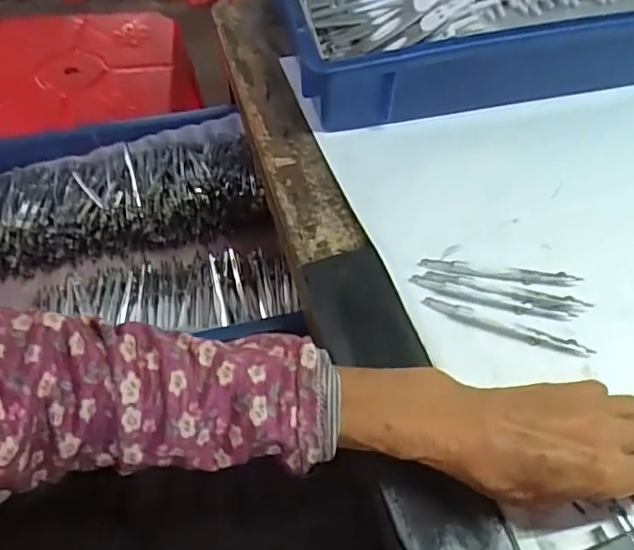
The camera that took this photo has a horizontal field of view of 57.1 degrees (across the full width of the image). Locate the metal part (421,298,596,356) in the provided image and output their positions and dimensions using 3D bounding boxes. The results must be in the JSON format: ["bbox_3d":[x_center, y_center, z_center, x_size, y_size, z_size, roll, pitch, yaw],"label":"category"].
[{"bbox_3d":[0.122,0.034,0.379,0.107,0.007,0.009,16,56,9],"label":"metal part"}]

